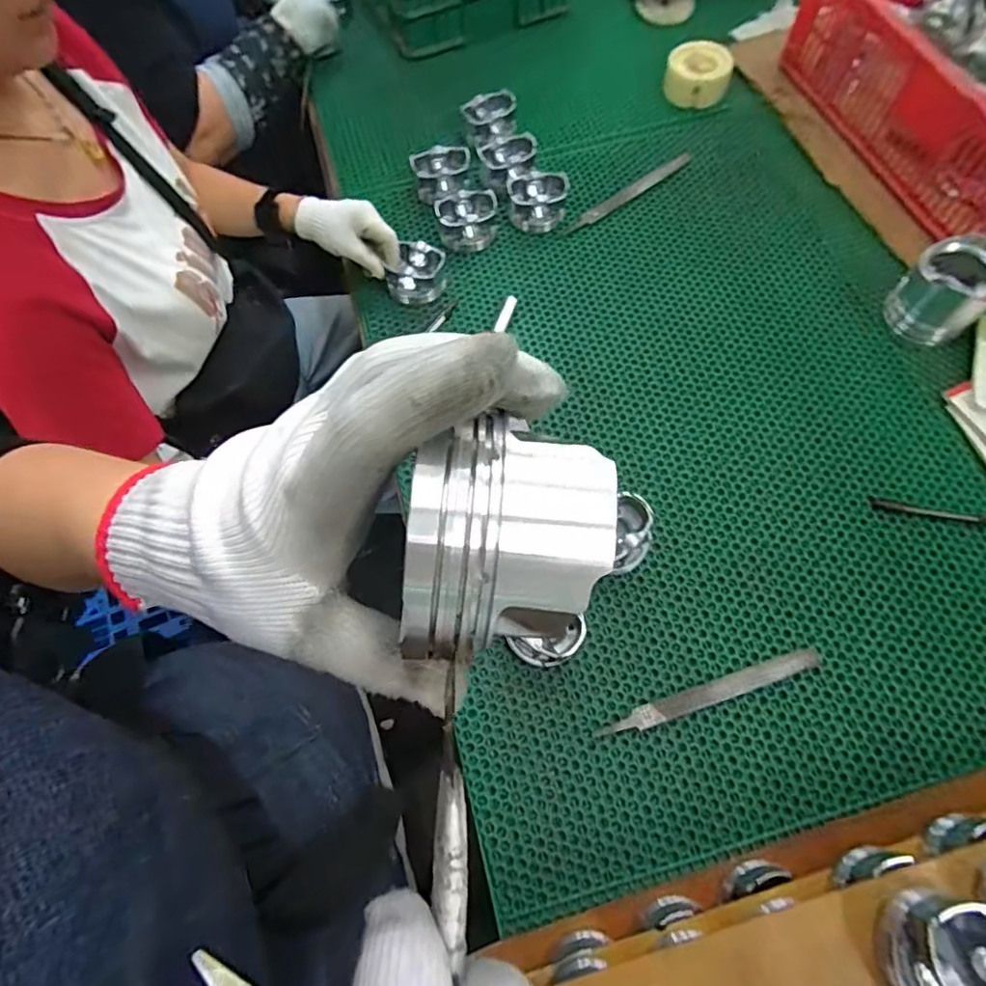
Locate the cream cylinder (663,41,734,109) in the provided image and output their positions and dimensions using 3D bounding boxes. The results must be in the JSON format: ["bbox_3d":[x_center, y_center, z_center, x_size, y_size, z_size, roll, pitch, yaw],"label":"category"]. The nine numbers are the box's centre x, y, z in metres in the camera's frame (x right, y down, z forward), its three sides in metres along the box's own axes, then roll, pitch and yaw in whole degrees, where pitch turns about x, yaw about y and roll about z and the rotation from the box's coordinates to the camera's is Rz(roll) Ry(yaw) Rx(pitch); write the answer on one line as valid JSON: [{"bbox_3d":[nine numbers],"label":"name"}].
[{"bbox_3d":[0.329,-0.673,0.915,0.101,0.050,0.092,-1,67,2],"label":"cream cylinder"}]

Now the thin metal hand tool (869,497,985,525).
[{"bbox_3d":[0.500,0.022,0.627,0.153,0.011,0.013,11,68,7],"label":"thin metal hand tool"}]

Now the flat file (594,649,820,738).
[{"bbox_3d":[0.217,0.201,0.568,0.231,0.006,0.021,-18,68,-5],"label":"flat file"}]

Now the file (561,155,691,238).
[{"bbox_3d":[0.196,-0.439,0.835,0.240,0.009,0.017,-35,71,-12],"label":"file"}]

